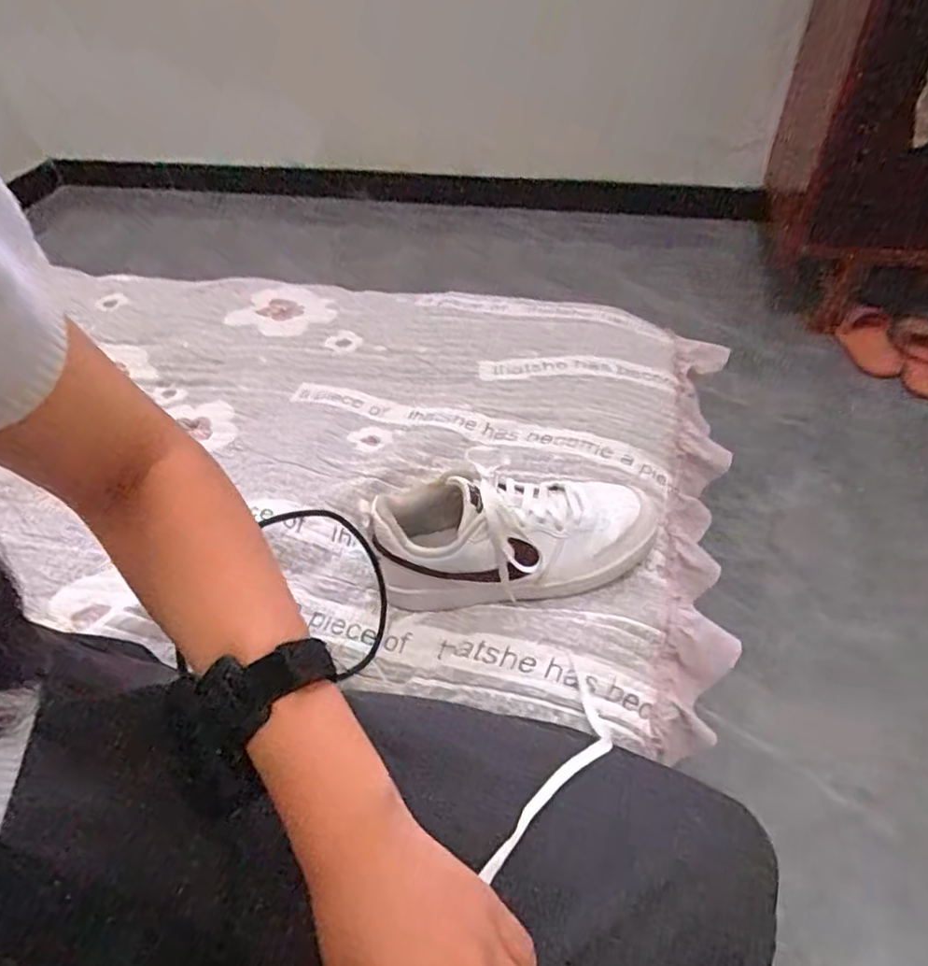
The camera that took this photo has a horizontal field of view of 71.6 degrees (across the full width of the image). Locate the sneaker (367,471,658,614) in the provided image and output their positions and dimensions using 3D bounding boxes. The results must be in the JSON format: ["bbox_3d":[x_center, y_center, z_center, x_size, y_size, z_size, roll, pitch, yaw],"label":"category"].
[{"bbox_3d":[0.045,0.030,0.526,0.237,0.077,0.082,-9,47,-5],"label":"sneaker"}]

